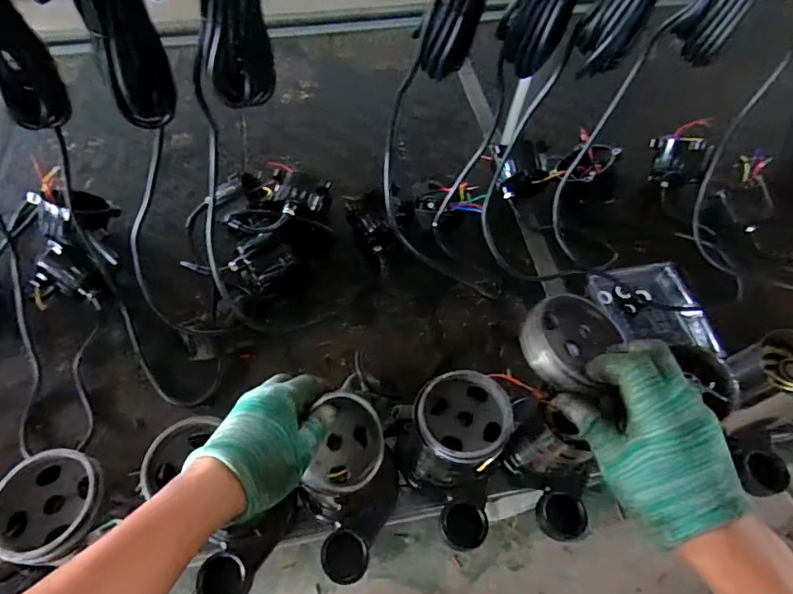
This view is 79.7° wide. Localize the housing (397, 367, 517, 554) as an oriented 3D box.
[{"bbox_3d":[0.071,0.183,0.520,0.105,0.173,0.157,-7,61,-7],"label":"housing"}]

